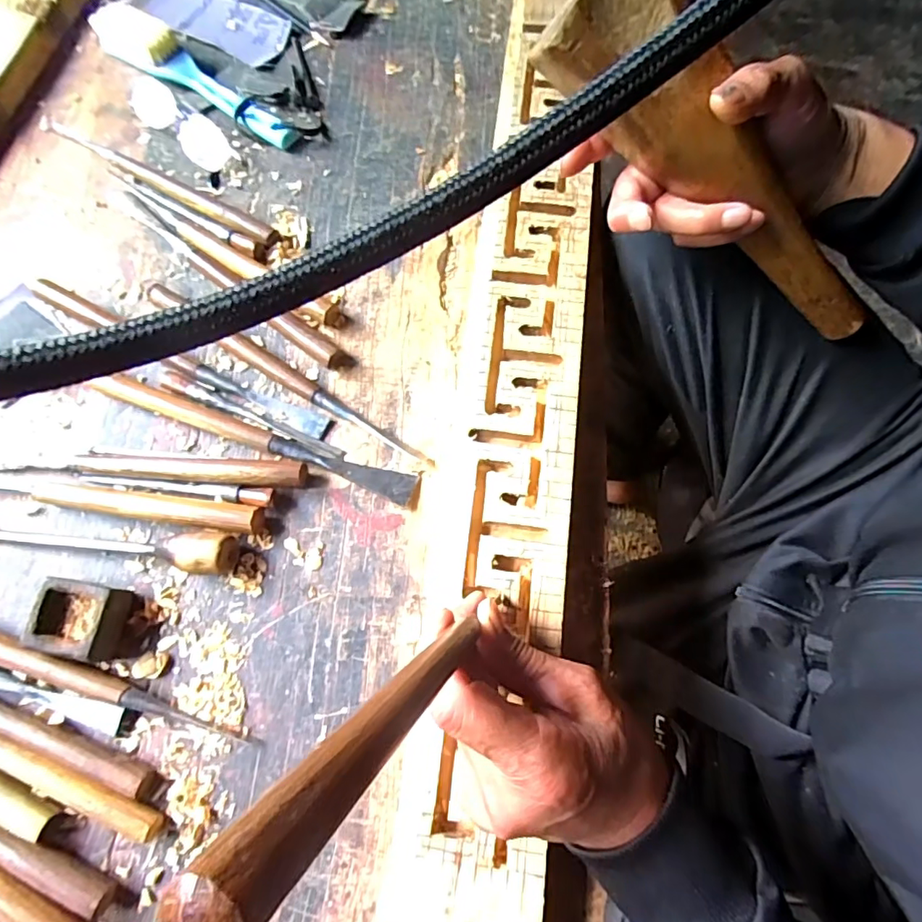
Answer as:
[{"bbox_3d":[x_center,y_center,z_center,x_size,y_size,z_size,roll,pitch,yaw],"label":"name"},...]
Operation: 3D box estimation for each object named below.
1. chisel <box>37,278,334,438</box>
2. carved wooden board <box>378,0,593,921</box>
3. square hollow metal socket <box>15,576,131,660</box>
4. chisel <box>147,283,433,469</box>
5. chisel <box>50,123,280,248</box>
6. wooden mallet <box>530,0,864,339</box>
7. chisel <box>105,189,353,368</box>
[{"bbox_3d":[-0.212,-0.078,0.397,0.252,0.019,0.018,26,76,9],"label":"chisel"},{"bbox_3d":[0.037,-0.078,0.384,0.098,0.034,0.856,6,73,3],"label":"carved wooden board"},{"bbox_3d":[-0.243,0.102,0.341,0.050,0.029,0.044,8,74,4],"label":"square hollow metal socket"},{"bbox_3d":[-0.130,-0.065,0.393,0.256,0.015,0.017,31,76,10],"label":"chisel"},{"bbox_3d":[-0.260,-0.236,0.449,0.250,0.014,0.022,28,76,10],"label":"chisel"},{"bbox_3d":[0.161,-0.161,0.311,0.275,0.051,0.049,31,73,-25],"label":"wooden mallet"},{"bbox_3d":[-0.193,-0.152,0.421,0.262,0.017,0.019,37,78,12],"label":"chisel"}]

